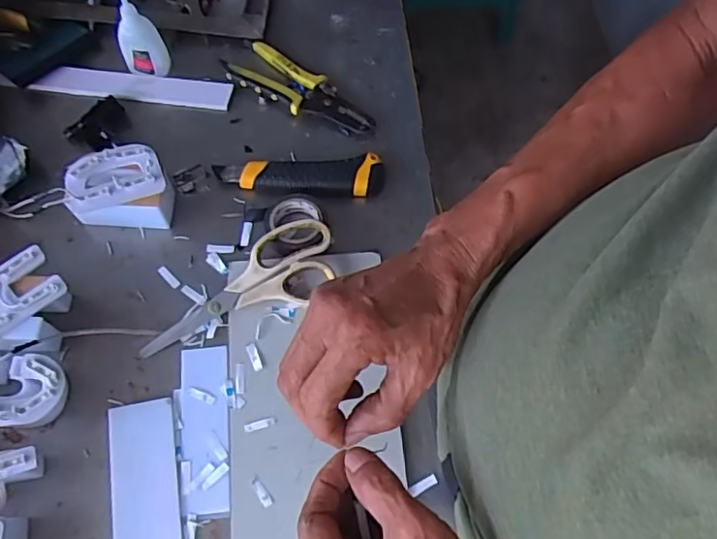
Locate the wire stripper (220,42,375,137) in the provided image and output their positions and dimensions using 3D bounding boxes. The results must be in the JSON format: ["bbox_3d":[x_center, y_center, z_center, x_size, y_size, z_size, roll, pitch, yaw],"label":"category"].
[{"bbox_3d":[-0.058,-0.184,0.601,0.158,0.021,0.054,30,70,11],"label":"wire stripper"}]

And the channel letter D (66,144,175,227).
[{"bbox_3d":[-0.217,-0.072,0.535,0.084,0.053,0.057,-4,67,-3],"label":"channel letter D"}]

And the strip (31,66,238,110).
[{"bbox_3d":[-0.232,-0.190,0.602,0.198,0.008,0.032,6,84,-2],"label":"strip"}]

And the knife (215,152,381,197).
[{"bbox_3d":[-0.056,-0.091,0.563,0.159,0.020,0.038,-1,67,-2],"label":"knife"}]

